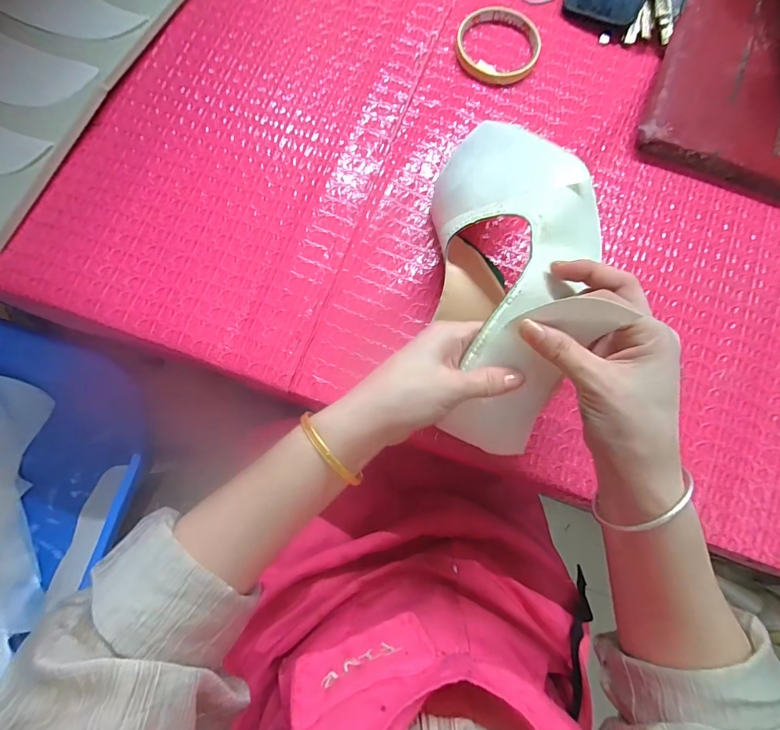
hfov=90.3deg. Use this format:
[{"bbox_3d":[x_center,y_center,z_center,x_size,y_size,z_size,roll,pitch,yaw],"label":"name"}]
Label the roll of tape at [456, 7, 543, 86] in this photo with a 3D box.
[{"bbox_3d":[0.109,-0.323,0.390,0.083,0.015,0.084,0,79,-1],"label":"roll of tape"}]

